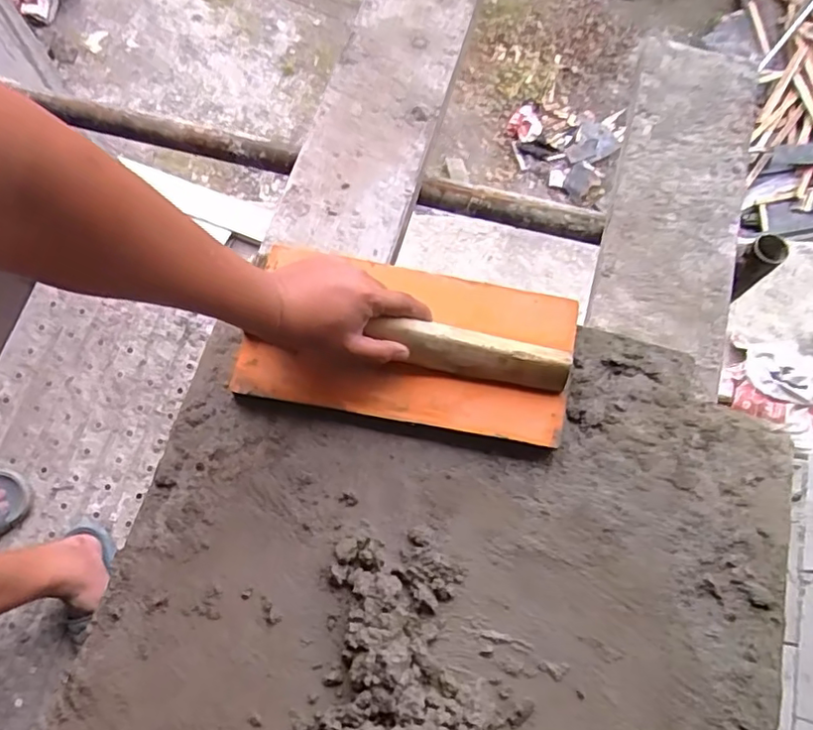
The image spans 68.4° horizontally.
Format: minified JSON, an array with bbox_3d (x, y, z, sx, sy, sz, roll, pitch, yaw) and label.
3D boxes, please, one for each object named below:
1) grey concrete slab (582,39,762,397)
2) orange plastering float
[{"bbox_3d":[0.330,-0.205,0.727,0.151,0.029,0.458,15,72,4],"label":"grey concrete slab"},{"bbox_3d":[0.002,-0.026,0.591,0.321,0.053,0.160,12,73,2],"label":"orange plastering float"}]

